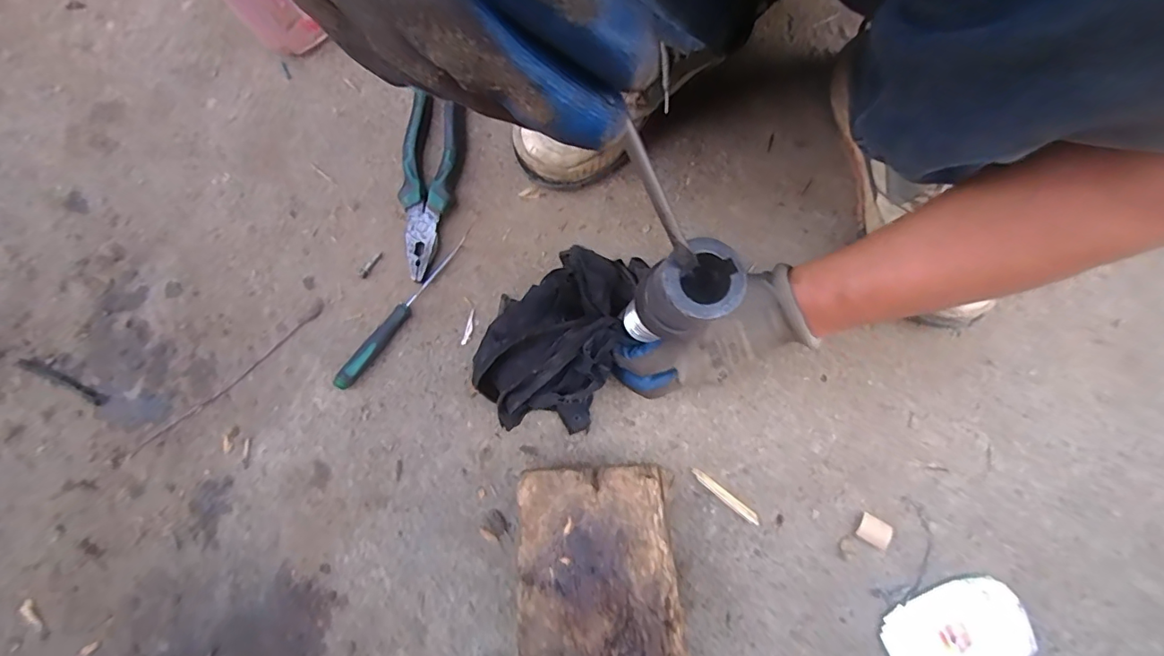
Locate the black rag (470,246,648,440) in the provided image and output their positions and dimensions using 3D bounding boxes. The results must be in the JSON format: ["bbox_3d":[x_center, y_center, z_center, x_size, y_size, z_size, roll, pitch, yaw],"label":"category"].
[{"bbox_3d":[-0.025,0.004,0.409,0.106,0.055,0.149,20,75,6],"label":"black rag"}]

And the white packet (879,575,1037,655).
[{"bbox_3d":[0.290,0.239,0.390,0.106,0.012,0.072,-23,75,-6],"label":"white packet"}]

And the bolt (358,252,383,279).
[{"bbox_3d":[-0.197,-0.059,0.474,0.008,0.006,0.029,31,77,9],"label":"bolt"}]

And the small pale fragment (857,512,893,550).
[{"bbox_3d":[0.239,0.165,0.414,0.025,0.004,0.021,31,77,9],"label":"small pale fragment"}]

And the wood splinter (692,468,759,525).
[{"bbox_3d":[0.119,0.139,0.423,0.064,0.005,0.009,37,78,10],"label":"wood splinter"}]

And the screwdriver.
[{"bbox_3d":[-0.164,-0.019,0.457,0.019,0.017,0.168,31,77,9],"label":"screwdriver"}]

